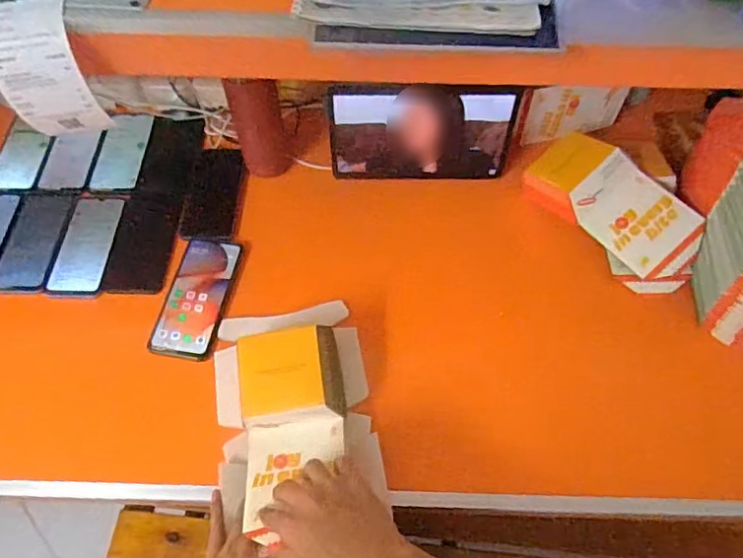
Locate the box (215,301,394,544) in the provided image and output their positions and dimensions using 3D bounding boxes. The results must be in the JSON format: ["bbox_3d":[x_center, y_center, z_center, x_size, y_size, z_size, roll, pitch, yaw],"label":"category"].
[{"bbox_3d":[-0.084,0.136,0.600,0.163,0.093,0.264,-10,60,-6],"label":"box"}]

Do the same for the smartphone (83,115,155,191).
[{"bbox_3d":[-0.381,-0.192,0.834,0.075,0.012,0.143,3,60,1],"label":"smartphone"}]

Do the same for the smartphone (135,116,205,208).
[{"bbox_3d":[-0.303,-0.181,0.831,0.083,0.010,0.144,5,71,2],"label":"smartphone"}]

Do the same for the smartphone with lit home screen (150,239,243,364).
[{"bbox_3d":[-0.225,0.021,0.716,0.078,0.016,0.167,8,60,4],"label":"smartphone with lit home screen"}]

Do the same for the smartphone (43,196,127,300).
[{"bbox_3d":[-0.394,-0.047,0.766,0.072,0.014,0.157,5,65,1],"label":"smartphone"}]

